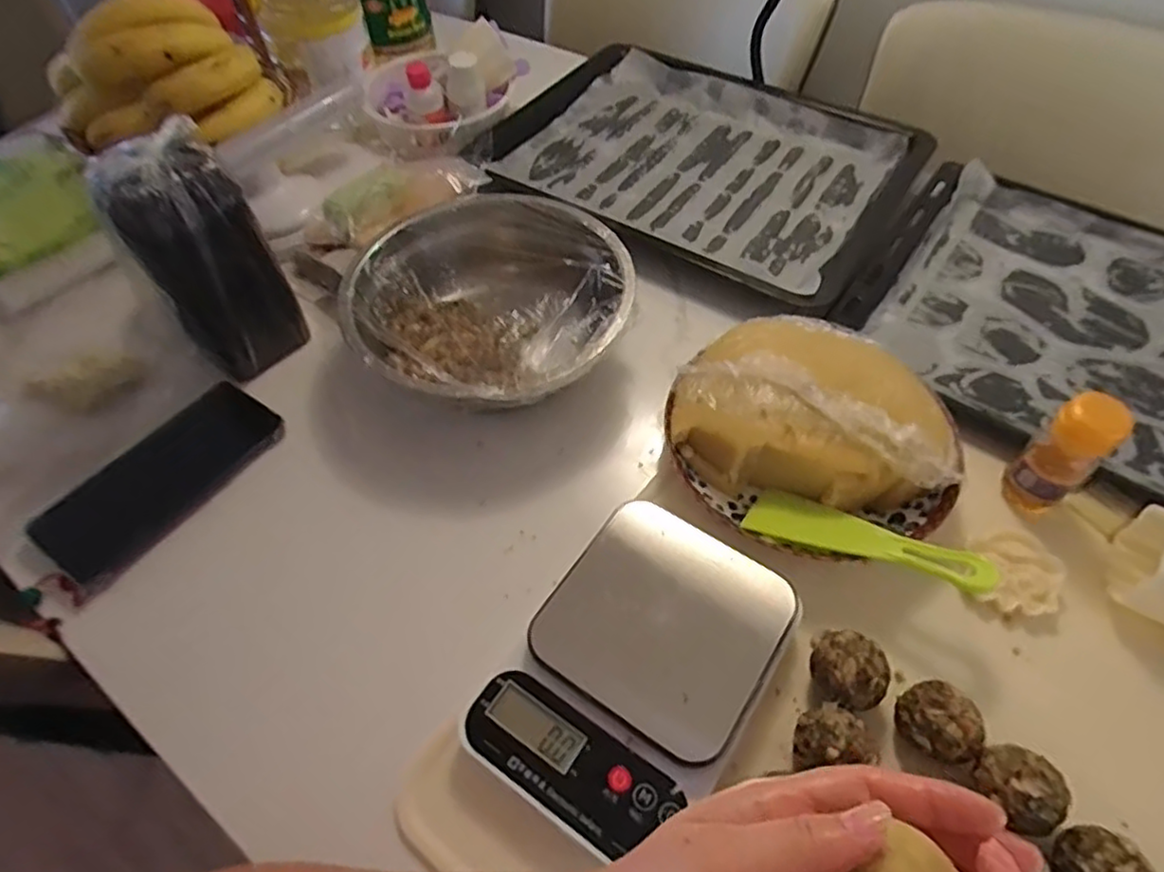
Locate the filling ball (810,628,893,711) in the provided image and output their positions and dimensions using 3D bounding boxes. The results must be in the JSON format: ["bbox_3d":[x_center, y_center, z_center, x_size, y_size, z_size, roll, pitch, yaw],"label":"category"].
[{"bbox_3d":[0.149,0.134,0.377,0.036,0.038,0.039,-1,56,1],"label":"filling ball"}]

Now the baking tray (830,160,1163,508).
[{"bbox_3d":[0.435,-0.077,0.531,0.391,0.026,0.294,32,62,21],"label":"baking tray"}]

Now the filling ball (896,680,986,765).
[{"bbox_3d":[0.188,0.157,0.361,0.033,0.043,0.039,-18,57,-10],"label":"filling ball"}]

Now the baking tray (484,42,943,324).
[{"bbox_3d":[0.114,-0.268,0.660,0.370,0.041,0.311,29,61,20],"label":"baking tray"}]

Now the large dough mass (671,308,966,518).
[{"bbox_3d":[0.161,-0.019,0.467,0.186,0.072,0.132,12,57,10],"label":"large dough mass"}]

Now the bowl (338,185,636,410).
[{"bbox_3d":[-0.067,-0.100,0.518,0.202,0.081,0.208,-1,56,1],"label":"bowl"}]

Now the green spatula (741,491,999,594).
[{"bbox_3d":[0.172,0.064,0.408,0.138,0.009,0.035,15,57,27],"label":"green spatula"}]

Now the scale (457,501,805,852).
[{"bbox_3d":[0.032,0.130,0.374,0.122,0.038,0.169,29,61,20],"label":"scale"}]

